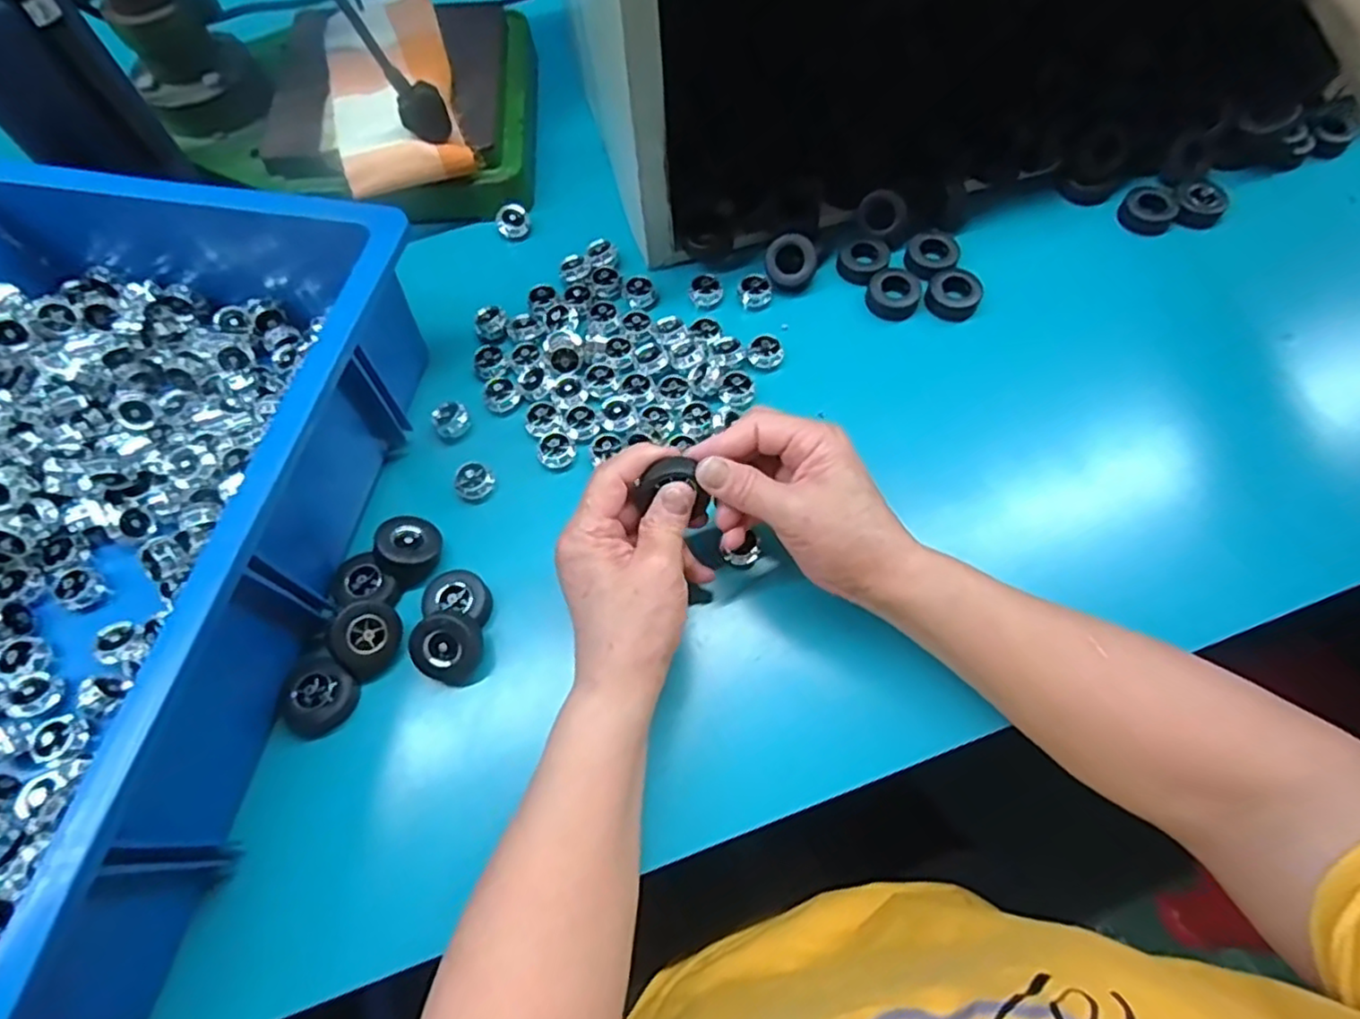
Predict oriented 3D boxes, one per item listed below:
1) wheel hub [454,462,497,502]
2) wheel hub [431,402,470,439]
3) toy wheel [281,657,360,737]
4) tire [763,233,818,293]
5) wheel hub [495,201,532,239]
[{"bbox_3d":[-0.133,-0.017,0.440,0.022,0.014,0.023,0,67,0],"label":"wheel hub"},{"bbox_3d":[-0.153,-0.060,0.456,0.023,0.010,0.021,0,67,0],"label":"wheel hub"},{"bbox_3d":[-0.196,0.103,0.373,0.033,0.015,0.039,22,68,9],"label":"toy wheel"},{"bbox_3d":[0.083,-0.183,0.506,0.037,0.013,0.039,-25,99,15],"label":"tire"},{"bbox_3d":[-0.132,-0.229,0.542,0.026,0.014,0.023,-15,67,-7],"label":"wheel hub"}]

